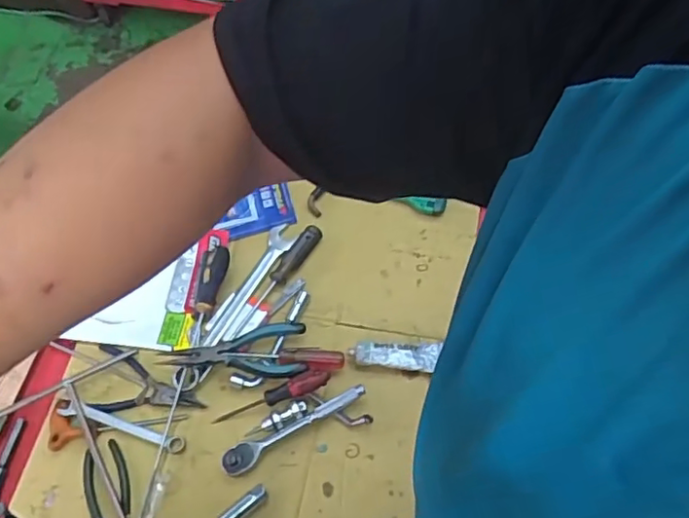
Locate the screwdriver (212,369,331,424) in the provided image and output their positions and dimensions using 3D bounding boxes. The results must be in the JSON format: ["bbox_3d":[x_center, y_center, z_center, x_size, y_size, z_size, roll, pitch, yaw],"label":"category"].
[{"bbox_3d":[-0.094,0.177,0.769,0.157,0.028,0.023,-23,62,8],"label":"screwdriver"}]

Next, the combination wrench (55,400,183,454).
[{"bbox_3d":[-0.284,0.214,0.763,0.170,0.011,0.021,15,63,10],"label":"combination wrench"}]

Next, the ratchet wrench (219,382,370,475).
[{"bbox_3d":[-0.064,0.209,0.750,0.193,0.022,0.031,-29,64,-13],"label":"ratchet wrench"}]

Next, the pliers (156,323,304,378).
[{"bbox_3d":[-0.144,0.124,0.787,0.183,0.028,0.075,-4,61,1],"label":"pliers"}]

